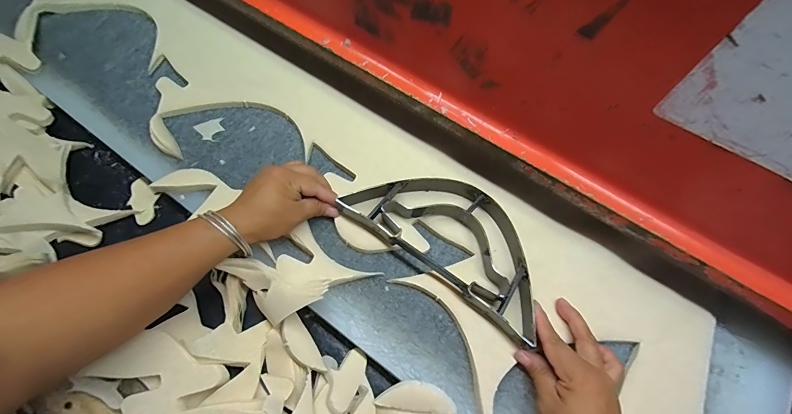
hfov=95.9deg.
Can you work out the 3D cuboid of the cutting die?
[{"bbox_3d":[0.065,0.029,0.412,0.246,0.034,0.115,35,70,13],"label":"cutting die"}]

